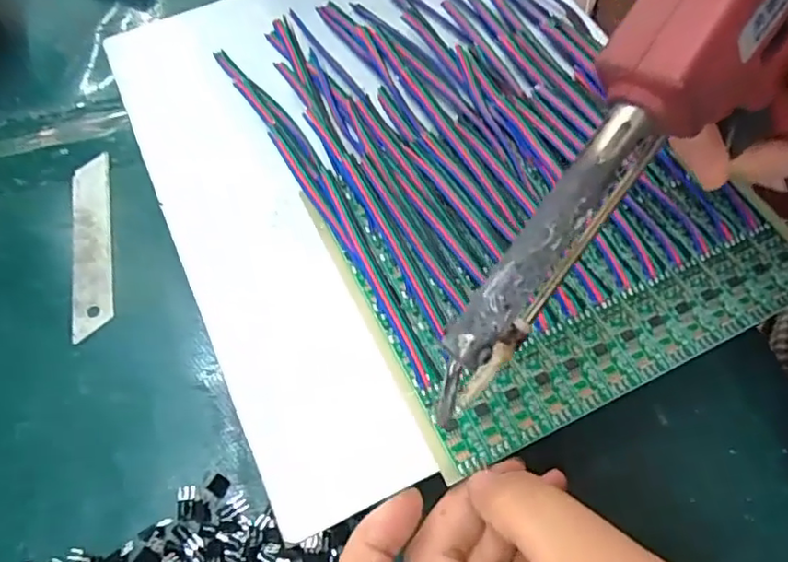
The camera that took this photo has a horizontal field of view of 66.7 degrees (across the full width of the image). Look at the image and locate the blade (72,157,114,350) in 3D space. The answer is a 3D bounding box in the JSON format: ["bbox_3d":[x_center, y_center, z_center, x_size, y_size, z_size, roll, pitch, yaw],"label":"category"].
[{"bbox_3d":[-0.142,-0.020,0.280,0.017,0.004,0.097,-12,62,-6],"label":"blade"}]

